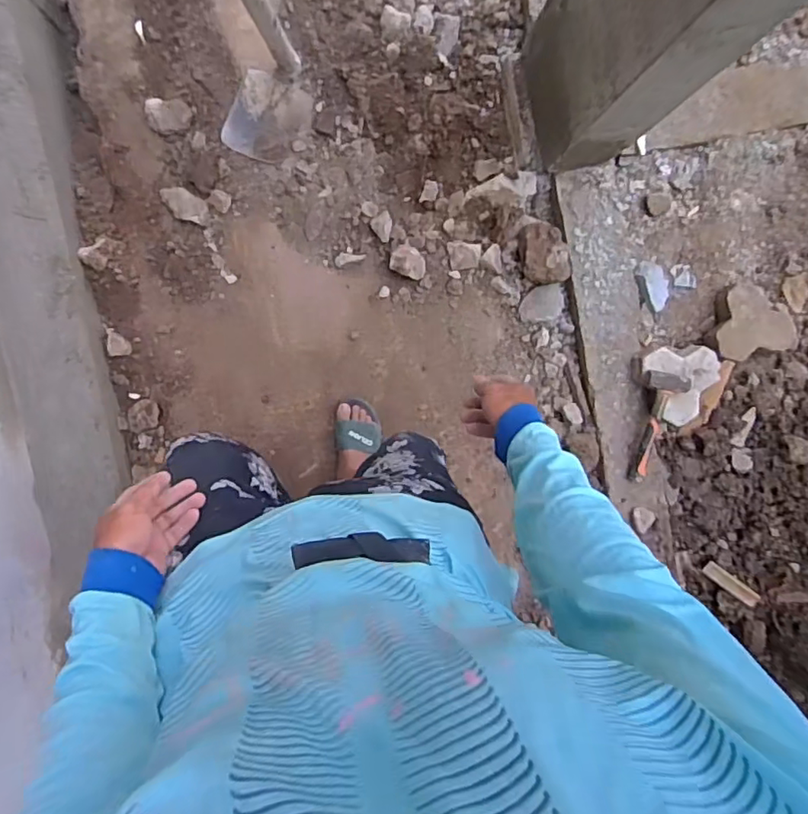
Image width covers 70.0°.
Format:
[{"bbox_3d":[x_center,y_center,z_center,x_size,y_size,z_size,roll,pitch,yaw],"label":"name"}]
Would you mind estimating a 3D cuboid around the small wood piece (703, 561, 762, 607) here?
[{"bbox_3d":[0.815,0.441,1.435,0.134,0.009,0.041,38,112,25],"label":"small wood piece"}]

